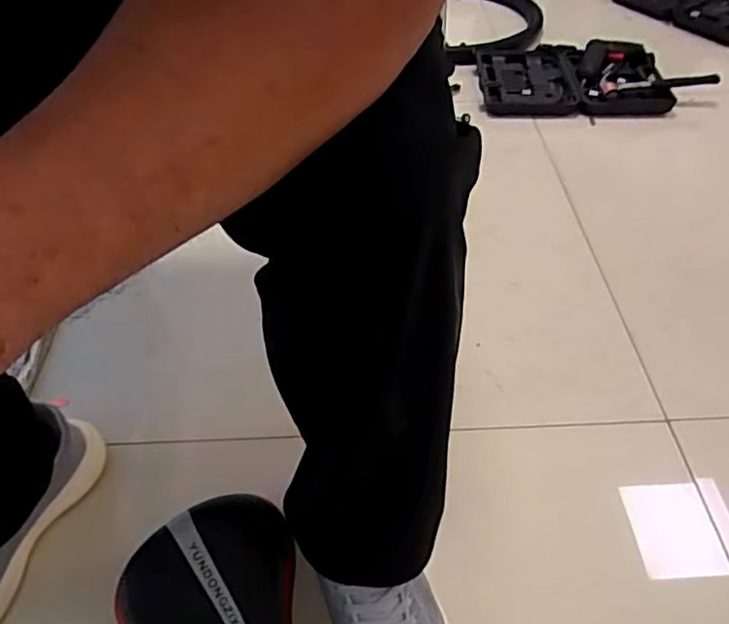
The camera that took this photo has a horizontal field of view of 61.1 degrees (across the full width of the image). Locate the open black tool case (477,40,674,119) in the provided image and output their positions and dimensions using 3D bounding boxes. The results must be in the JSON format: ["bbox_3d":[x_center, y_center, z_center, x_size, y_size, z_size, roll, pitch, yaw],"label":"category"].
[{"bbox_3d":[0.448,-0.518,1.353,0.379,0.066,0.266,1,46,3],"label":"open black tool case"}]

